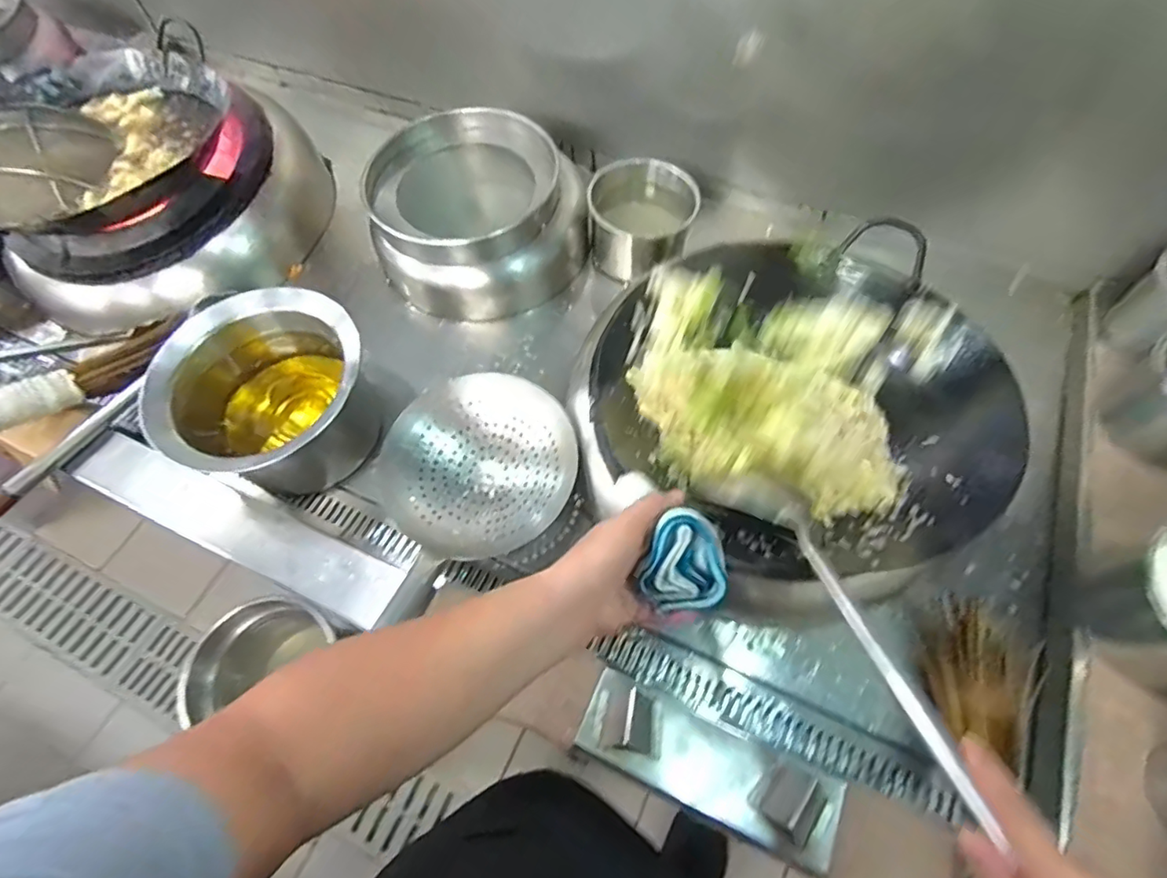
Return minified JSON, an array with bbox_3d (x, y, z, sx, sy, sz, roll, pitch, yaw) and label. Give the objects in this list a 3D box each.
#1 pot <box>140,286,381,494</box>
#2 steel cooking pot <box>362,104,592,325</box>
[{"bbox_3d":[-0.422,-0.059,0.771,0.262,0.203,0.247,18,63,11],"label":"pot"},{"bbox_3d":[-0.184,-0.377,0.938,0.300,0.171,0.326,-1,61,1],"label":"steel cooking pot"}]

